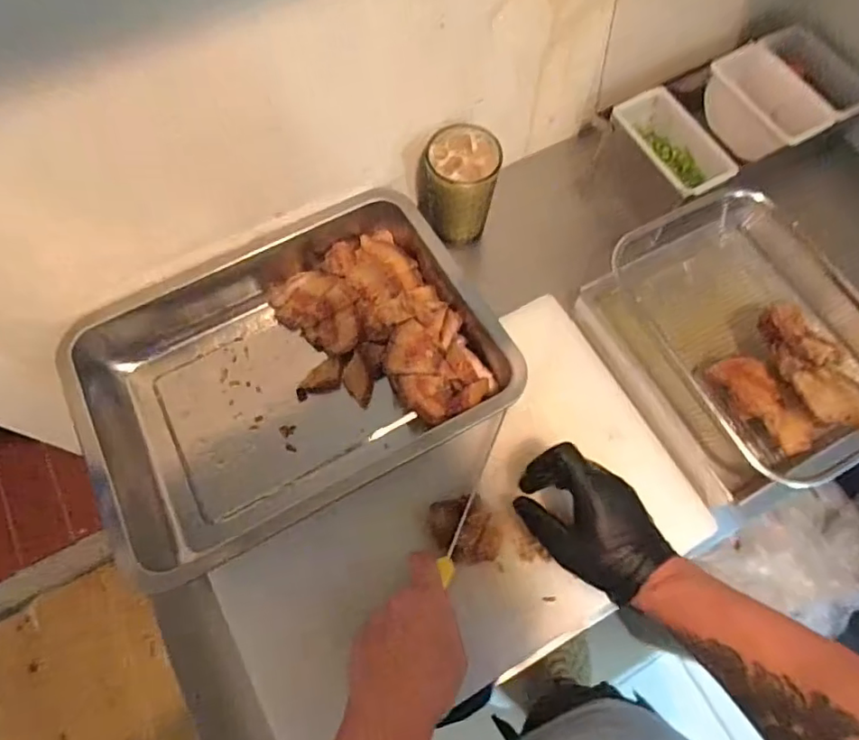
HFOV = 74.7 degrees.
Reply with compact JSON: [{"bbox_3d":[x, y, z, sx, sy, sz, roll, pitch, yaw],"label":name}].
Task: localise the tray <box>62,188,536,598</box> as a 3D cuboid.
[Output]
[{"bbox_3d":[-0.153,-0.007,0.576,0.397,0.076,0.298,-27,72,-10],"label":"tray"}]

